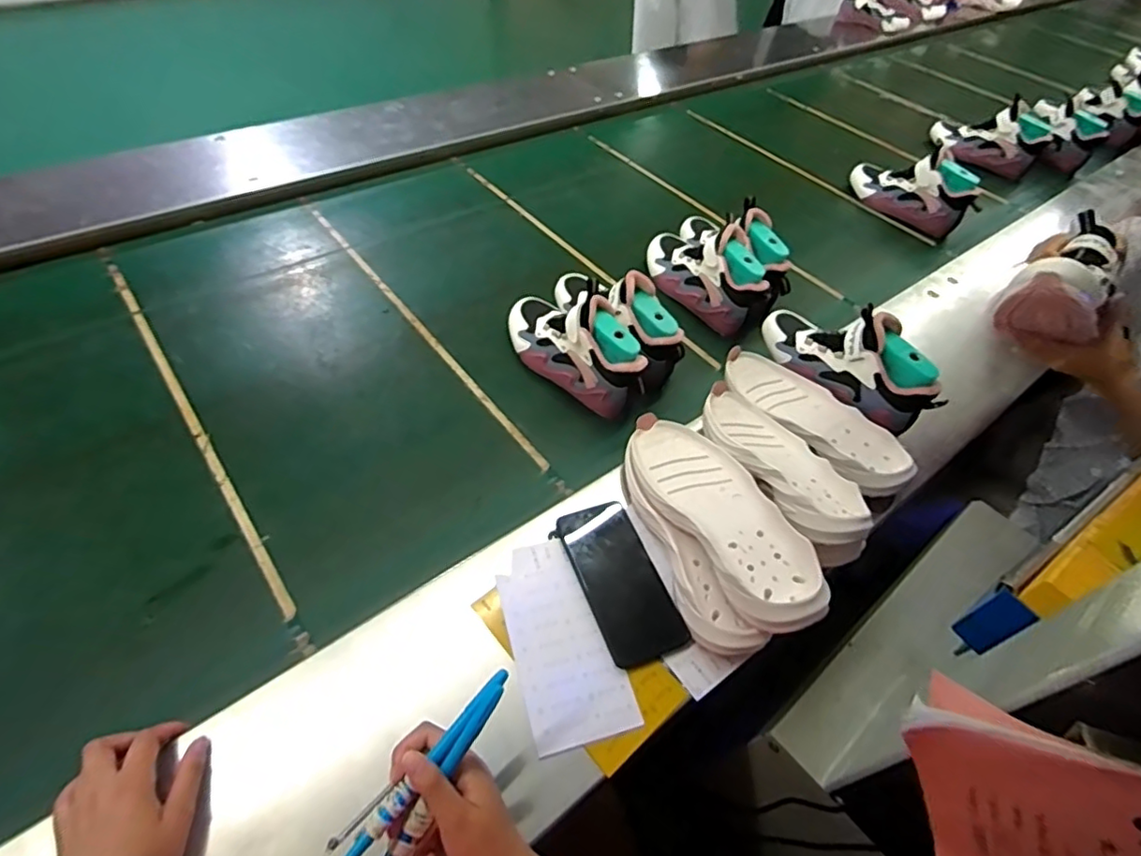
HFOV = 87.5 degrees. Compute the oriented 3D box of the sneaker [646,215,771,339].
[{"bbox_3d":[0.195,-0.239,0.926,0.111,0.137,0.229,-30,62,-24],"label":"sneaker"}]

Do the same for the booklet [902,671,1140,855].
[{"bbox_3d":[0.274,0.231,0.338,0.127,0.172,0.055,-1,25,45],"label":"booklet"}]

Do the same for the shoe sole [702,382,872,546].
[{"bbox_3d":[0.232,0.032,0.655,0.094,0.033,0.235,-15,43,-17],"label":"shoe sole"}]

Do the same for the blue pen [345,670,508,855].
[{"bbox_3d":[-0.104,0.240,0.420,0.015,0.019,0.163,35,71,20],"label":"blue pen"}]

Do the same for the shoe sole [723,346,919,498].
[{"bbox_3d":[0.299,-0.017,0.737,0.108,0.038,0.258,-31,62,-25],"label":"shoe sole"}]

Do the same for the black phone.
[{"bbox_3d":[0.050,0.152,0.601,0.081,0.014,0.164,-19,58,-18],"label":"black phone"}]

